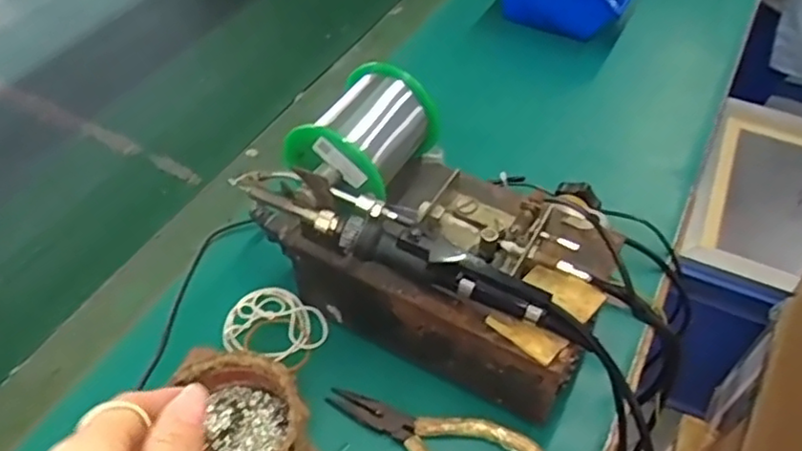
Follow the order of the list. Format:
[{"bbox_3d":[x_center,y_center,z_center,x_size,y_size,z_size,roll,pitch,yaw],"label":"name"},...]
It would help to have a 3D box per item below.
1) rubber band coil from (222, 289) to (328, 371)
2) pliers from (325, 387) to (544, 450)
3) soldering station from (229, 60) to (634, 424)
[{"bbox_3d":[-0.084,0.067,0.436,0.065,0.007,0.053,22,51,18],"label":"rubber band coil"},{"bbox_3d":[0.019,0.125,0.385,0.129,0.012,0.054,26,52,21],"label":"pliers"},{"bbox_3d":[0.029,0.009,0.404,0.191,0.137,0.116,21,51,17],"label":"soldering station"}]

